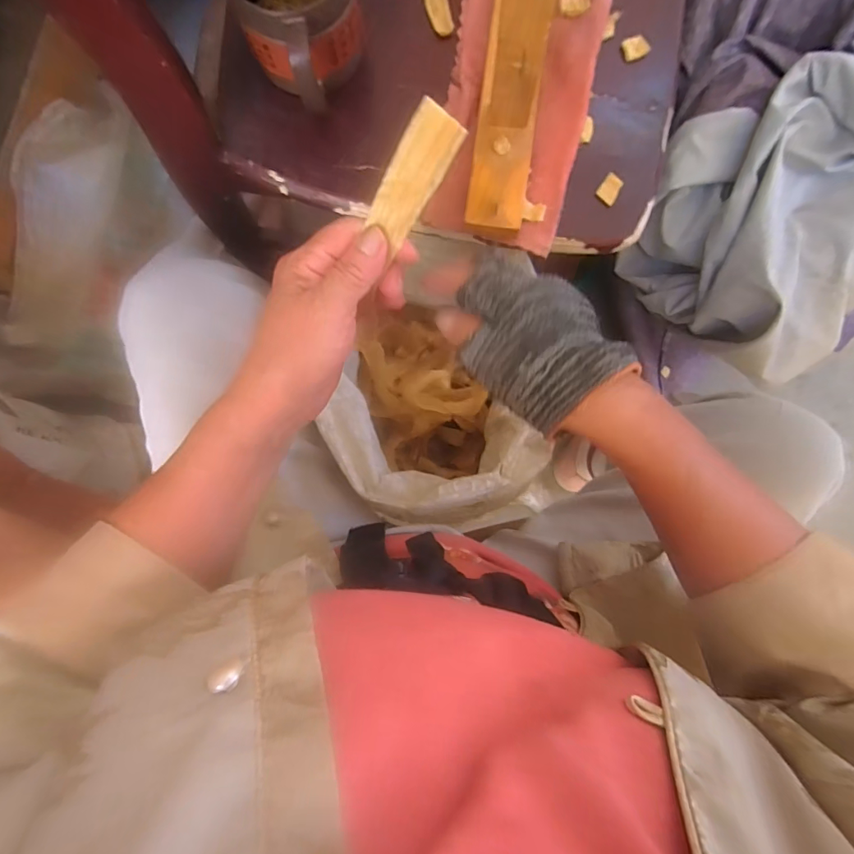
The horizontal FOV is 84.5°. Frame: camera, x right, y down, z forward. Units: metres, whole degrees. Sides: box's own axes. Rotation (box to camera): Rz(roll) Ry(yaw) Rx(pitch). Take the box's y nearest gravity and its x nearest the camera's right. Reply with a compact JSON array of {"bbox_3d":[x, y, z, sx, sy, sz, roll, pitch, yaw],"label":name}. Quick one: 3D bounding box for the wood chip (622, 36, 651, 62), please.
[{"bbox_3d":[0.179,-0.325,0.404,0.023,0.006,0.017,-23,86,-3],"label":"wood chip"}]

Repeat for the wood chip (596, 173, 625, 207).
[{"bbox_3d":[0.155,-0.201,0.397,0.017,0.009,0.022,32,85,1],"label":"wood chip"}]

